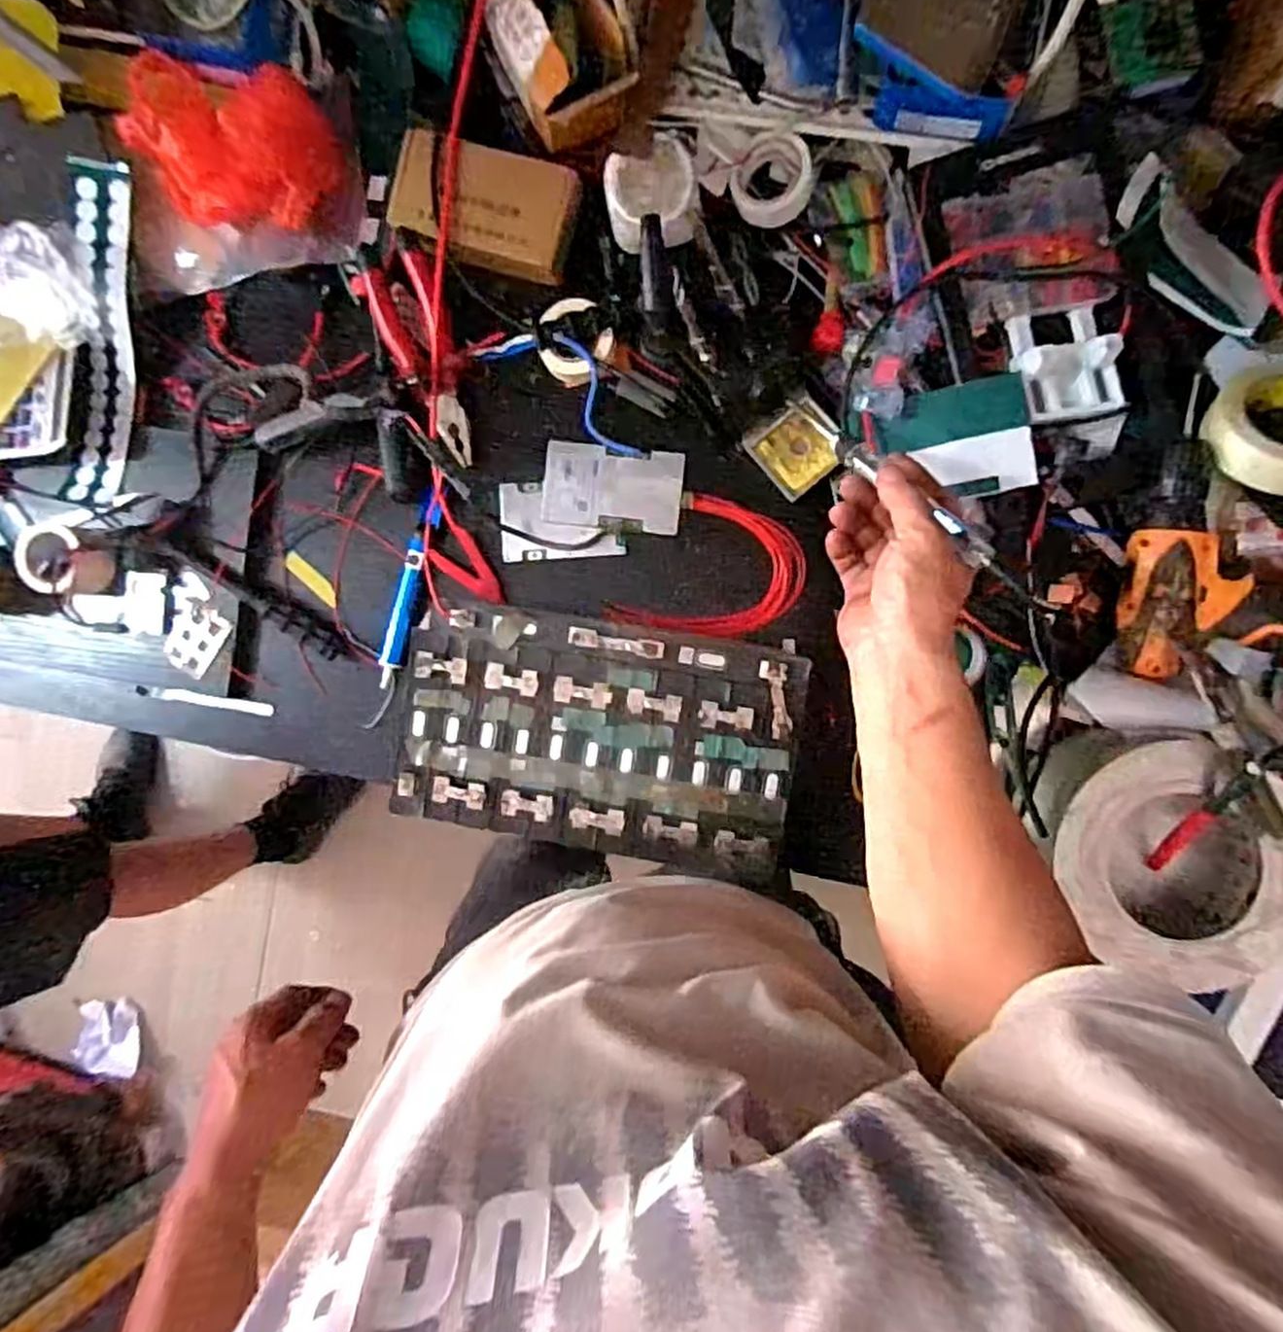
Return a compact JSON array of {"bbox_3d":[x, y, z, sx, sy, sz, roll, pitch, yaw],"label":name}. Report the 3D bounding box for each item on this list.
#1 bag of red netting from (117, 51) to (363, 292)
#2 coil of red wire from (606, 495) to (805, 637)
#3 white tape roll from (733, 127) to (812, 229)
[{"bbox_3d":[-0.351,-0.420,0.648,0.202,0.114,0.154,-4,92,5],"label":"bag of red netting"},{"bbox_3d":[0.064,-0.069,0.669,0.128,0.016,0.152,38,94,3],"label":"coil of red wire"},{"bbox_3d":[0.107,-0.404,0.629,0.063,0.027,0.061,0,92,5],"label":"white tape roll"}]

